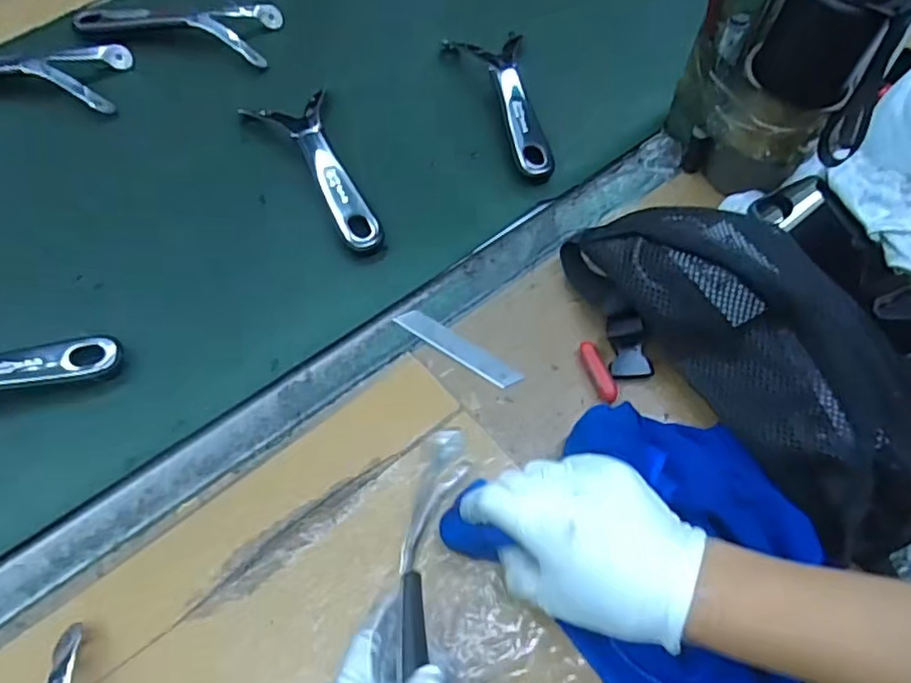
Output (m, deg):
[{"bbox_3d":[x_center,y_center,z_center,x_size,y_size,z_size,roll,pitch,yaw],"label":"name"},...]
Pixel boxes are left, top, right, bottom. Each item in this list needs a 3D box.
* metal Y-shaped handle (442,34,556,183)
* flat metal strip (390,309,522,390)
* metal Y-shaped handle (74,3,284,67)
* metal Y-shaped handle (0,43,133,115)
[{"bbox_3d":[0.041,-0.226,0.595,0.069,0.025,0.188,-7,61,-6],"label":"metal Y-shaped handle"},{"bbox_3d":[0.003,0.004,0.476,0.103,0.004,0.020,31,64,15],"label":"flat metal strip"},{"bbox_3d":[-0.285,-0.321,0.632,0.204,0.025,0.085,6,59,1],"label":"metal Y-shaped handle"},{"bbox_3d":[-0.412,-0.259,0.596,0.200,0.013,0.080,7,59,2],"label":"metal Y-shaped handle"}]

